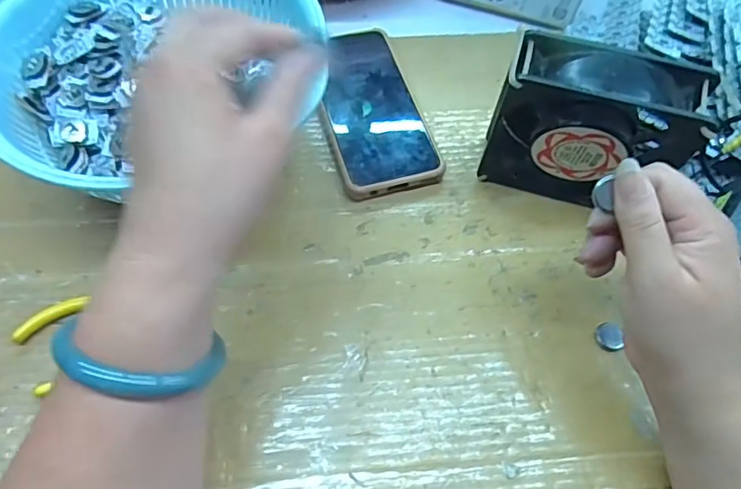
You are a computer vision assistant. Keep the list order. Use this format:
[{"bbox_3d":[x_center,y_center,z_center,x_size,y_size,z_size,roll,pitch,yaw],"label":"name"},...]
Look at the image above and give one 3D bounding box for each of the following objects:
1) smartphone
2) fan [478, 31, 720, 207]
[{"bbox_3d":[0.001,-0.112,0.441,0.081,0.018,0.163,-12,62,-8],"label":"smartphone"},{"bbox_3d":[0.144,-0.072,0.362,0.121,0.120,0.046,17,62,7],"label":"fan"}]

